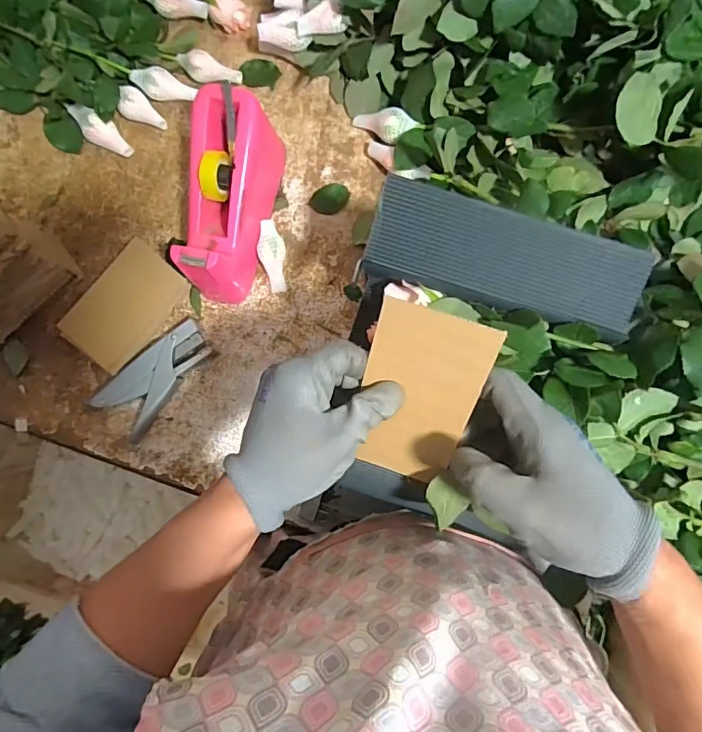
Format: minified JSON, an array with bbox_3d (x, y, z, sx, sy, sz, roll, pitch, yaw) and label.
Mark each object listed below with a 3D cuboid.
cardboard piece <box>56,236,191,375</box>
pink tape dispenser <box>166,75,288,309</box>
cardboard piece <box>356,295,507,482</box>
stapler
[{"bbox_3d":[-0.262,-0.066,0.548,0.086,0.015,0.141,42,90,-12],"label":"cardboard piece"},{"bbox_3d":[-0.132,-0.176,0.515,0.072,0.104,0.194,11,88,4],"label":"pink tape dispenser"},{"bbox_3d":[0.045,0.023,0.331,0.077,0.006,0.134,18,122,6],"label":"cardboard piece"},{"bbox_3d":[-0.224,0.009,0.546,0.065,0.026,0.143,42,90,4],"label":"stapler"}]

